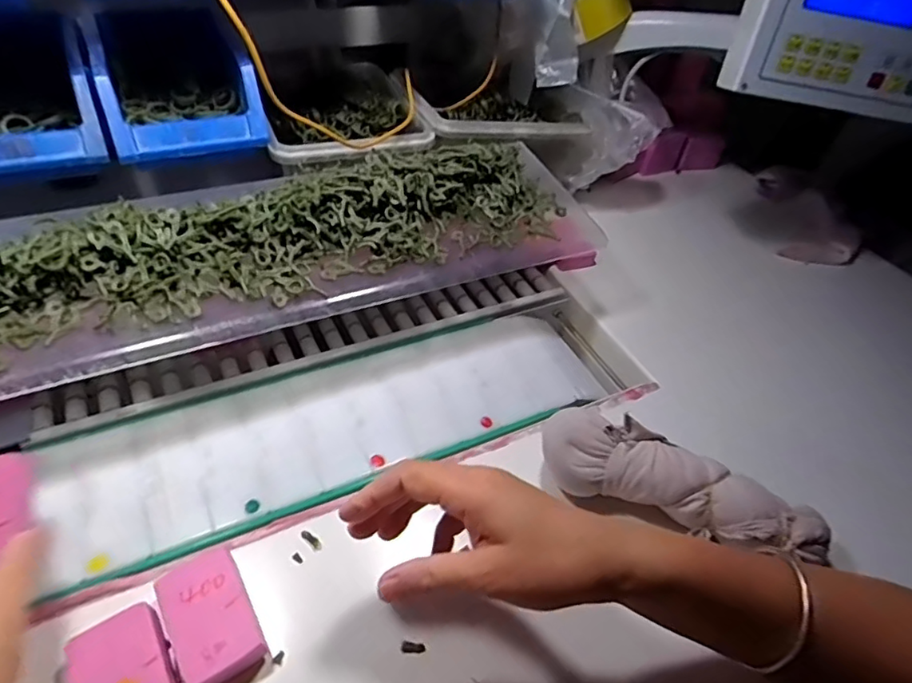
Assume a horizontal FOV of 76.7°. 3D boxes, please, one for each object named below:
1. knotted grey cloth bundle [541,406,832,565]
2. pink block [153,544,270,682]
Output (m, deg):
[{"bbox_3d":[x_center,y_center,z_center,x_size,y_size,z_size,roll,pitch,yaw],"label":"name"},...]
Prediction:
[{"bbox_3d":[0.163,0.105,0.417,0.201,0.055,0.044,18,46,9],"label":"knotted grey cloth bundle"},{"bbox_3d":[-0.148,0.165,0.347,0.046,0.020,0.075,-22,53,-27],"label":"pink block"}]

